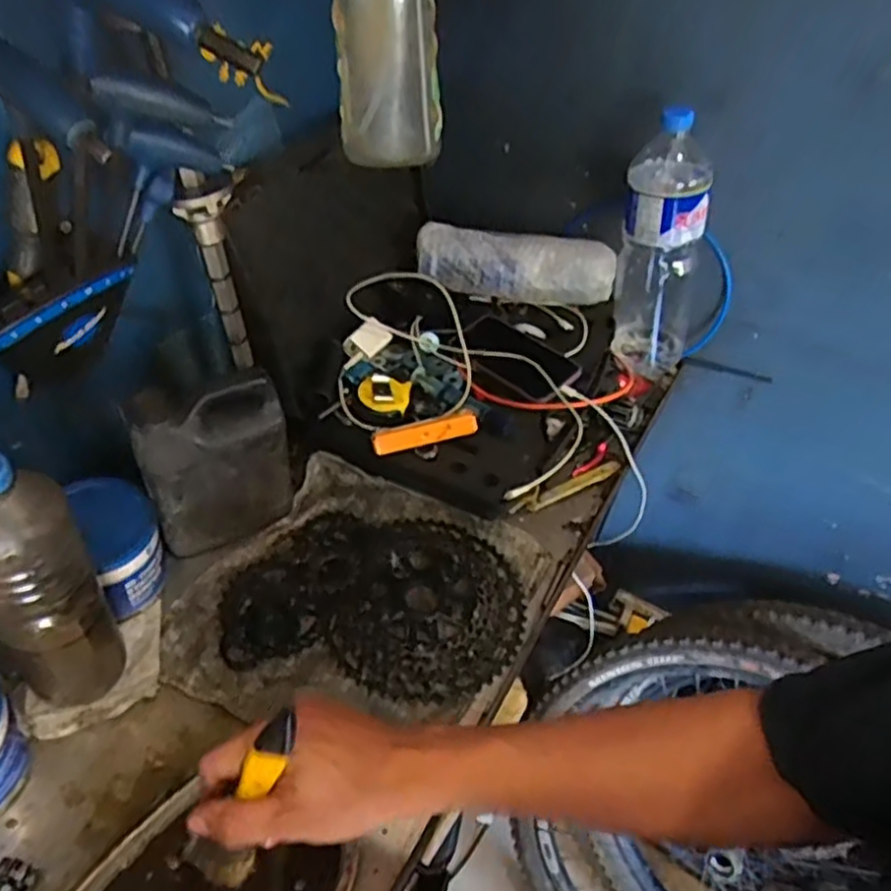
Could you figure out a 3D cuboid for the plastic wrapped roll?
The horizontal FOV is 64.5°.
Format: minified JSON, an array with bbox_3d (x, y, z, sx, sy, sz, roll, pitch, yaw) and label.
[{"bbox_3d":[0.089,-0.230,0.916,0.251,0.084,0.061,13,47,7],"label":"plastic wrapped roll"}]

